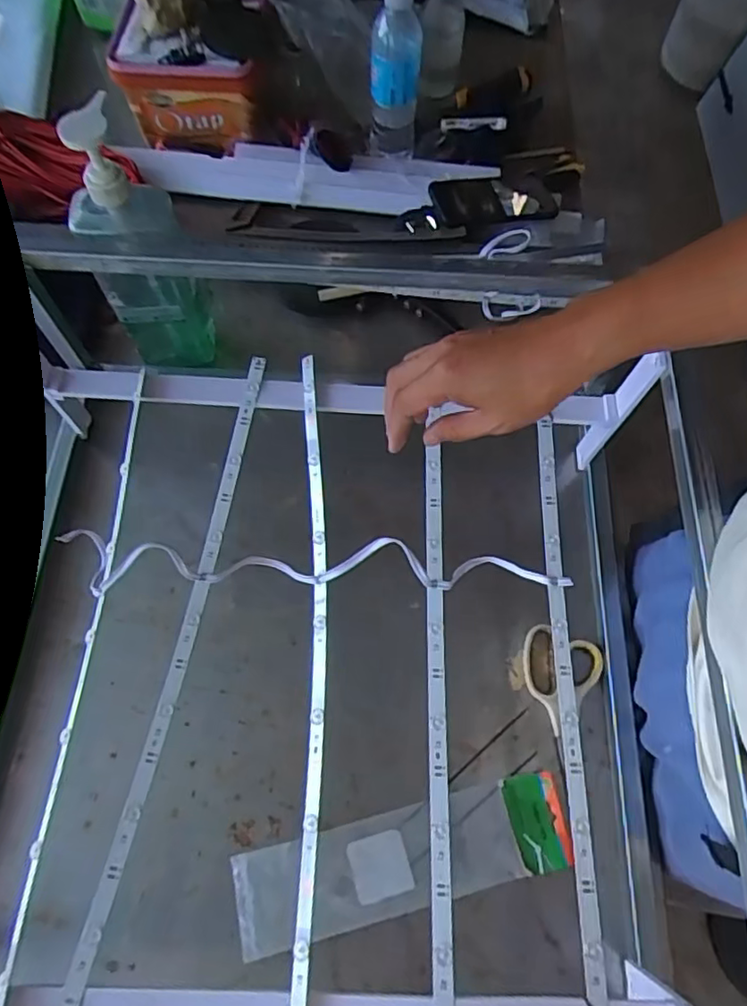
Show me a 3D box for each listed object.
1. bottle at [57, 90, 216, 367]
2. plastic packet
[{"bbox_3d":[-0.224,-0.240,0.589,0.073,0.276,0.085,31,70,10],"label":"bottle"},{"bbox_3d":[0.029,0.313,0.525,0.296,0.010,0.079,-12,68,-8],"label":"plastic packet"}]

